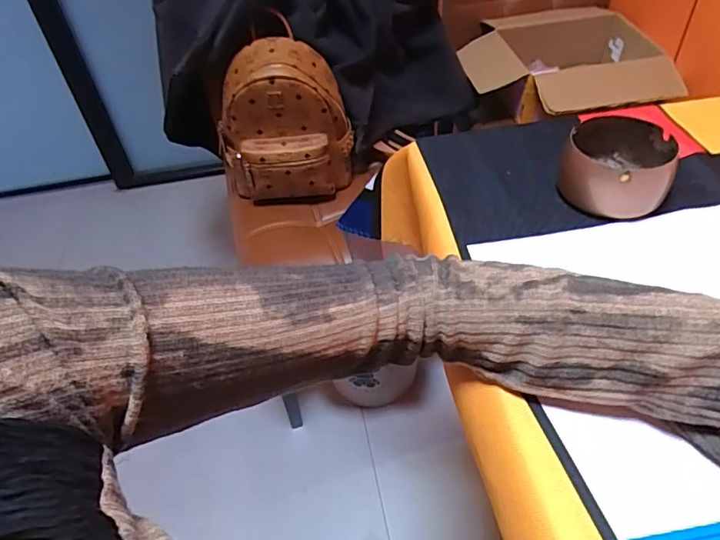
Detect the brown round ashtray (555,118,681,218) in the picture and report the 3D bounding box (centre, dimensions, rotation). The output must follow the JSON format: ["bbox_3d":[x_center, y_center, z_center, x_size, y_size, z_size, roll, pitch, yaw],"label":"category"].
[{"bbox_3d":[0.214,-0.086,0.444,0.084,0.044,0.080,-3,45,3],"label":"brown round ashtray"}]

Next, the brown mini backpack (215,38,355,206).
[{"bbox_3d":[-0.125,-0.237,0.884,0.221,0.243,0.098,-9,45,-4],"label":"brown mini backpack"}]

